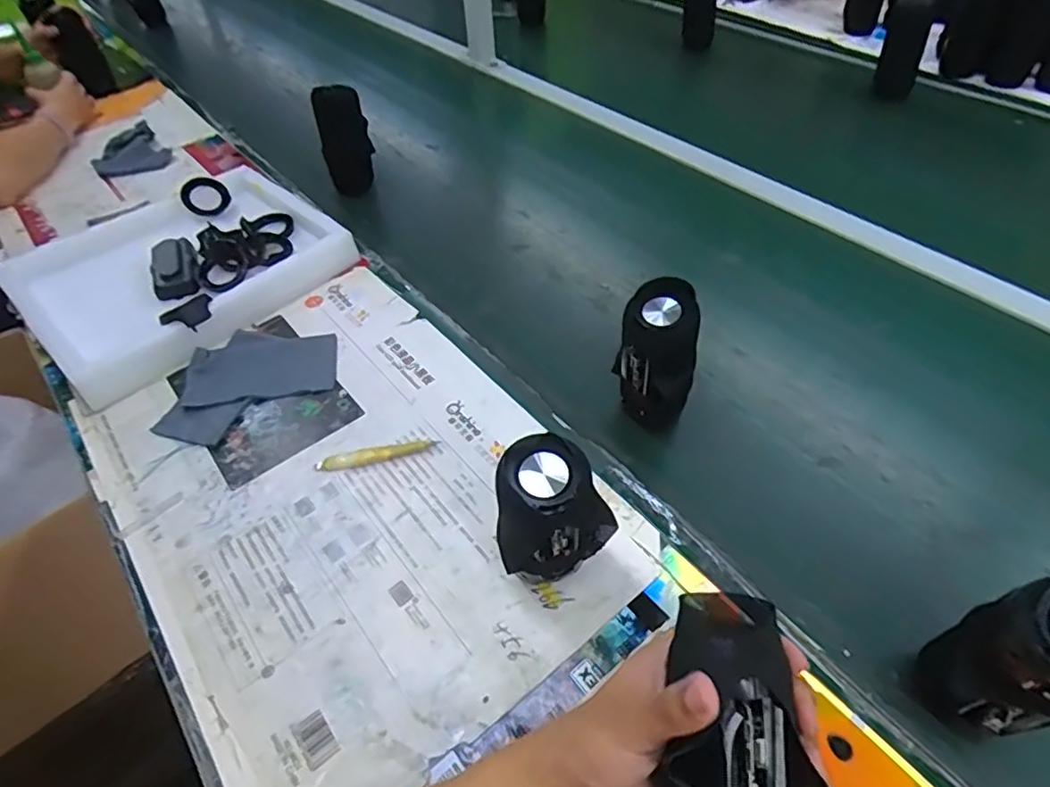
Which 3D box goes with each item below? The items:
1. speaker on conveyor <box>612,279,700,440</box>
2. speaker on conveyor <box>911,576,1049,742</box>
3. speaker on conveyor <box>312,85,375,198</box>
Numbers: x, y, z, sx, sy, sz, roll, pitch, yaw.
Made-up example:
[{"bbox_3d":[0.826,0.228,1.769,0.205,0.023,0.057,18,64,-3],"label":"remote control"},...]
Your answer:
[{"bbox_3d":[0.123,-0.028,0.572,0.051,0.151,0.061,-34,54,-24],"label":"speaker on conveyor"},{"bbox_3d":[0.301,0.176,0.381,0.066,0.155,0.059,16,51,17],"label":"speaker on conveyor"},{"bbox_3d":[-0.269,-0.376,0.915,0.069,0.155,0.045,-18,49,-13],"label":"speaker on conveyor"}]

